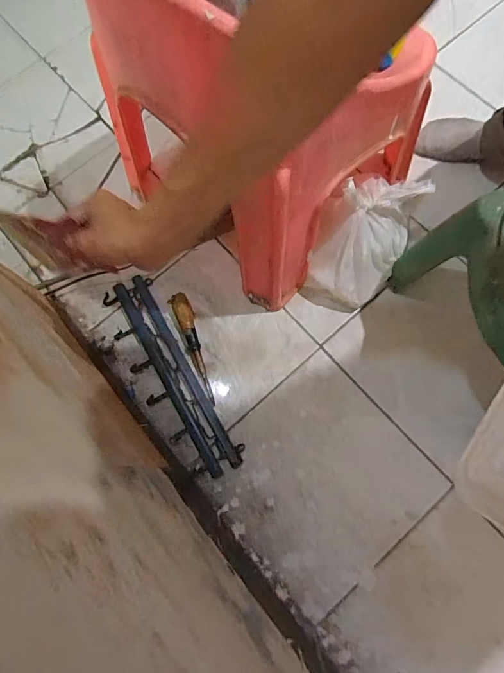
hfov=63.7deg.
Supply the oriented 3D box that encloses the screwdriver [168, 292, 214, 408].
[{"bbox_3d":[-0.098,0.017,0.696,0.034,0.032,0.193,-21,74,-4],"label":"screwdriver"}]

